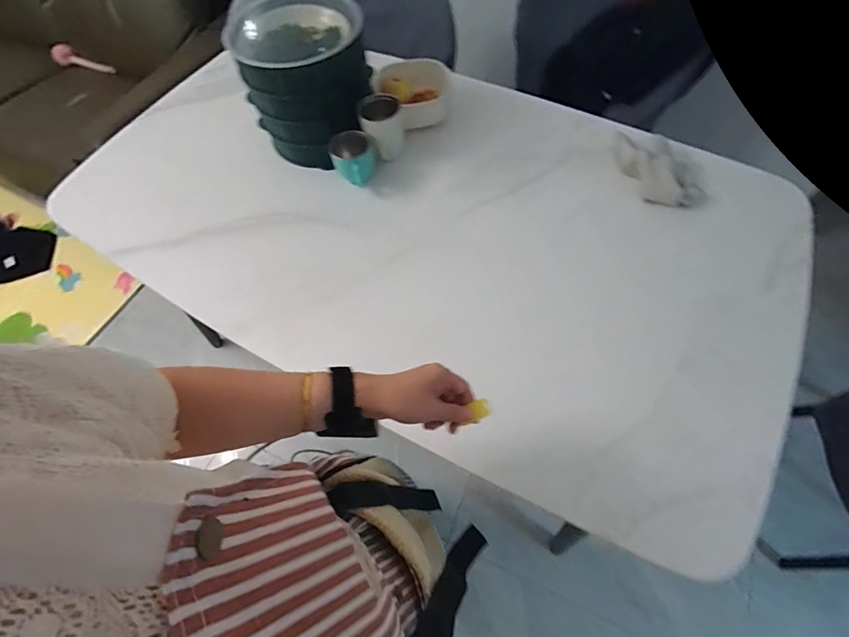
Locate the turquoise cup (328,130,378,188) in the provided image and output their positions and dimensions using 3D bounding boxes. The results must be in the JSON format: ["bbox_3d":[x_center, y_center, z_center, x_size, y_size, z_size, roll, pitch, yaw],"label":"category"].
[{"bbox_3d":[-0.129,-0.292,0.755,0.086,0.089,0.094,-1,63,2],"label":"turquoise cup"}]

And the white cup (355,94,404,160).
[{"bbox_3d":[-0.082,-0.368,0.770,0.084,0.112,0.069,-10,63,-3],"label":"white cup"}]

